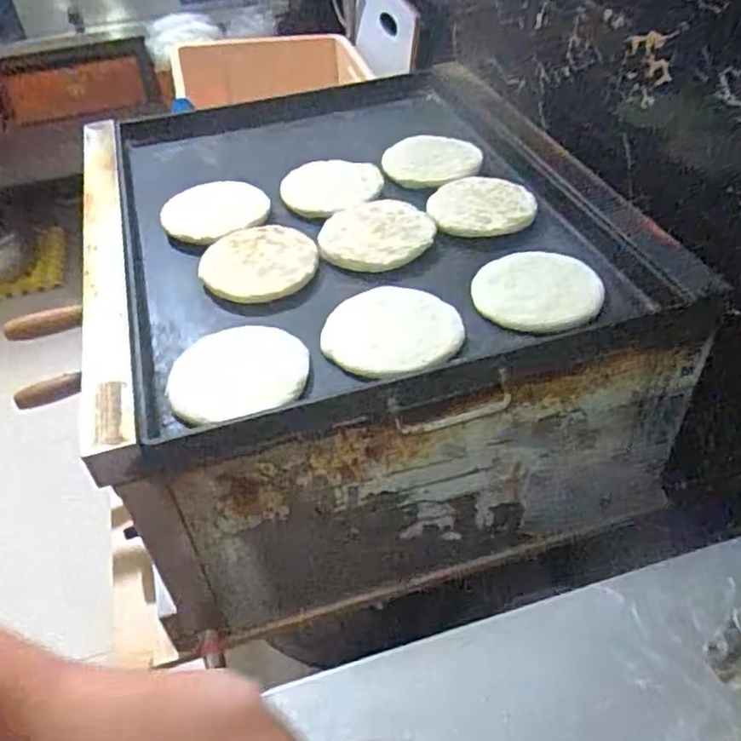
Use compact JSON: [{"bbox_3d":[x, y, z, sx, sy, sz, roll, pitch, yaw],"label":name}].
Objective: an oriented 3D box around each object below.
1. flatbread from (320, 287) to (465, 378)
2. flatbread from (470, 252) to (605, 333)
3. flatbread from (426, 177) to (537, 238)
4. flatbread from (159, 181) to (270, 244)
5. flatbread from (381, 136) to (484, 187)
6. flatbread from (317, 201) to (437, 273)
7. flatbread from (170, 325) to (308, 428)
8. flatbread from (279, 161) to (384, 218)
[{"bbox_3d":[0.023,-0.039,0.656,0.128,0.011,0.121,-3,43,2],"label":"flatbread"},{"bbox_3d":[0.170,-0.085,0.692,0.124,0.008,0.124,-3,43,2],"label":"flatbread"},{"bbox_3d":[0.129,-0.198,0.804,0.115,0.015,0.117,-9,43,-4],"label":"flatbread"},{"bbox_3d":[-0.190,-0.197,0.834,0.126,0.009,0.142,-18,45,-13],"label":"flatbread"},{"bbox_3d":[0.077,-0.273,0.900,0.132,0.024,0.132,-3,43,2],"label":"flatbread"},{"bbox_3d":[0.007,-0.156,0.777,0.136,0.011,0.136,-3,43,2],"label":"flatbread"},{"bbox_3d":[-0.121,0.000,0.627,0.124,0.022,0.109,-8,43,-3],"label":"flatbread"},{"bbox_3d":[-0.049,-0.237,0.860,0.127,0.006,0.138,-3,43,2],"label":"flatbread"}]

